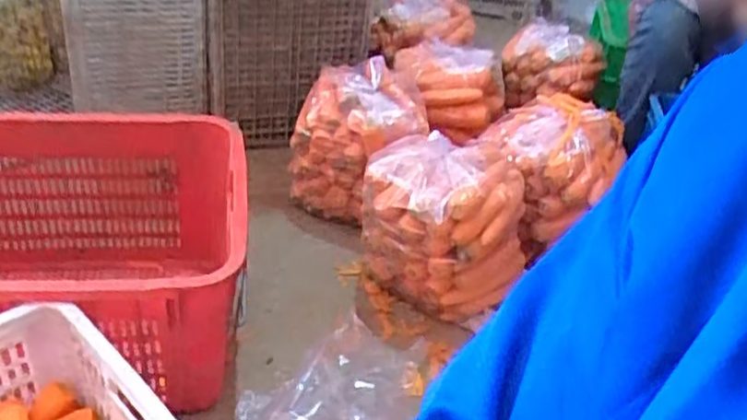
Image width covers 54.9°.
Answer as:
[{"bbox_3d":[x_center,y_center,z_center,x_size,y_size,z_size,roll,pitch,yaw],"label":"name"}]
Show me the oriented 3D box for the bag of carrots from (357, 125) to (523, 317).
[{"bbox_3d":[0.110,0.042,1.260,0.267,0.308,0.197,14,36,8],"label":"bag of carrots"}]

